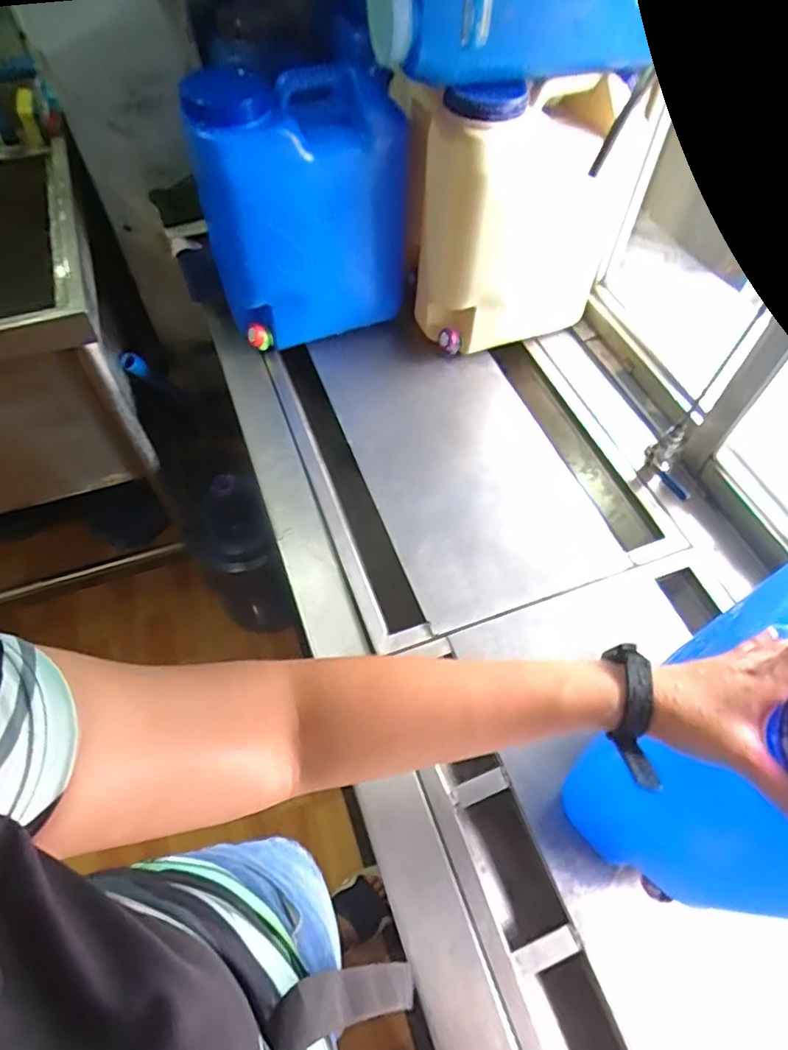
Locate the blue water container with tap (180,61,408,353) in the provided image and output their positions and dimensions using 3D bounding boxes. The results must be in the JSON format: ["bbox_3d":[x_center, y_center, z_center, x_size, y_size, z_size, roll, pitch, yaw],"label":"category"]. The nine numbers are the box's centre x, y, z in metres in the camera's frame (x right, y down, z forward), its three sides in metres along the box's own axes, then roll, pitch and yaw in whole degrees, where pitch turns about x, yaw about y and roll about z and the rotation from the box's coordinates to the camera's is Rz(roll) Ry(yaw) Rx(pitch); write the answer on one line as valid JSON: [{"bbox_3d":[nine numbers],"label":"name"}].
[{"bbox_3d":[-0.159,-0.520,0.981,0.311,0.412,0.207,-38,66,-22],"label":"blue water container with tap"}]

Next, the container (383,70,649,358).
[{"bbox_3d":[0.206,-0.546,1.000,0.342,0.374,0.225,-20,60,-13],"label":"container"}]

